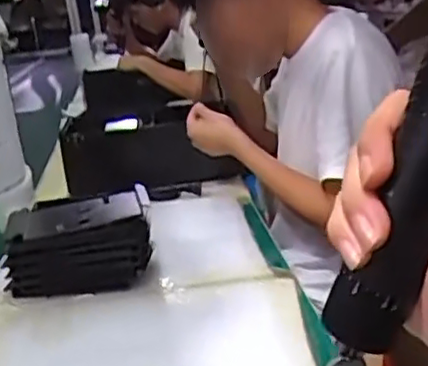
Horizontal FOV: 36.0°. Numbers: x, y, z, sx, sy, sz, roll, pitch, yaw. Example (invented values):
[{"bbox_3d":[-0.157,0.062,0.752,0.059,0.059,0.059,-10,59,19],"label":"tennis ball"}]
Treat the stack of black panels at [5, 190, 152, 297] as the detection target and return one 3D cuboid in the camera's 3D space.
[{"bbox_3d":[-0.195,0.092,0.969,0.197,0.101,0.135,-7,16,-6],"label":"stack of black panels"}]

